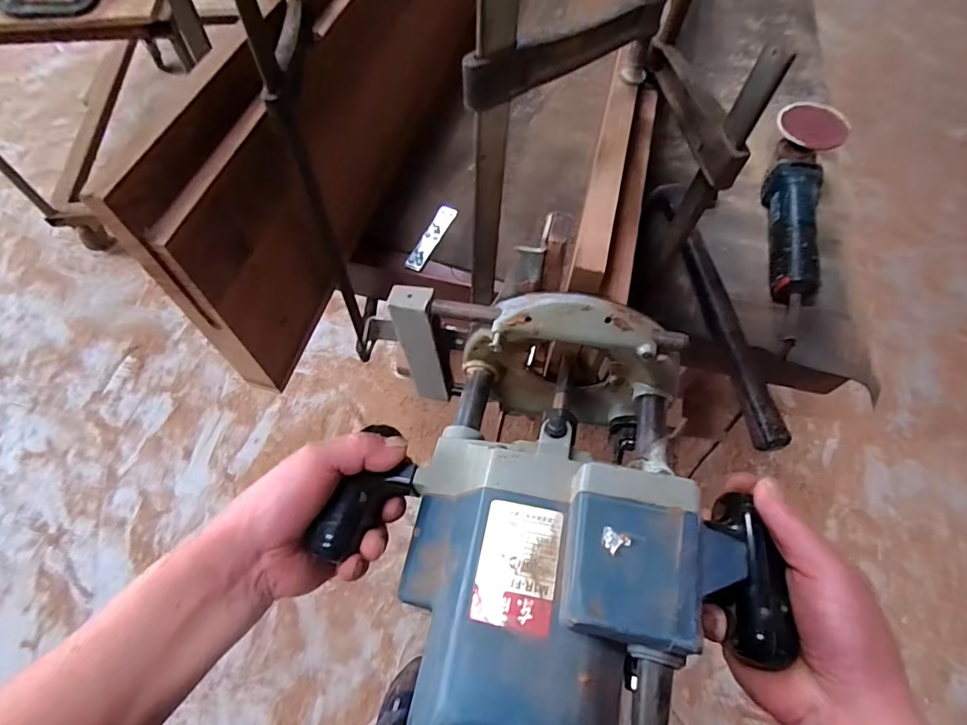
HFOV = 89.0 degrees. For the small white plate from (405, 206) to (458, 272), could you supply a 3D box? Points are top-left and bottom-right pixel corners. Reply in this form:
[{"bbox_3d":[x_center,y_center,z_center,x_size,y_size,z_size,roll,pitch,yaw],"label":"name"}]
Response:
[{"bbox_3d":[-0.075,-0.184,0.726,0.028,0.007,0.134,22,59,3],"label":"small white plate"}]

